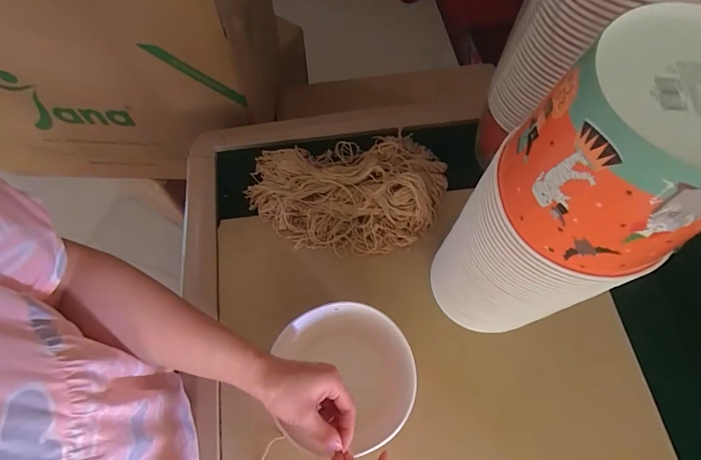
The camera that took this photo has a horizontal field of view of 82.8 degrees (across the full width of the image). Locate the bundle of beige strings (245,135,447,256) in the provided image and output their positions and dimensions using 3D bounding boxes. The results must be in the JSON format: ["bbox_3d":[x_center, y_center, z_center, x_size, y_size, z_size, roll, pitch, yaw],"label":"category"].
[{"bbox_3d":[-0.004,-0.073,0.634,0.321,0.081,0.217,-10,68,-5],"label":"bundle of beige strings"}]

